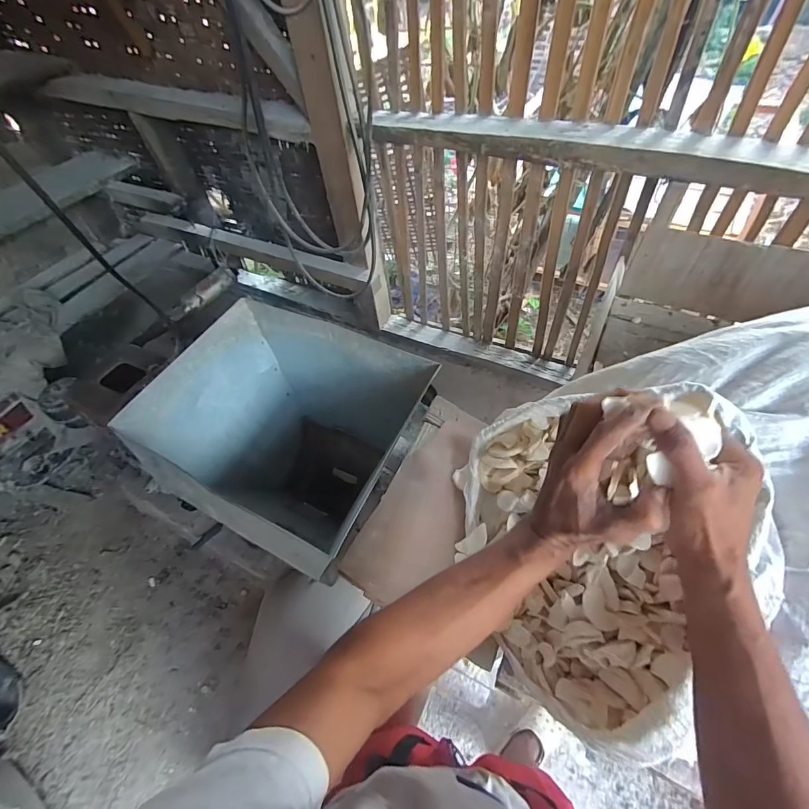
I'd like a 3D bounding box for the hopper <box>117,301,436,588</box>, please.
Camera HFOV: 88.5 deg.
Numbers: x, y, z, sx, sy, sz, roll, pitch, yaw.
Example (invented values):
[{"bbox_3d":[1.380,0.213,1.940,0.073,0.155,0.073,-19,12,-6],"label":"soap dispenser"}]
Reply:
[{"bbox_3d":[-0.135,0.056,0.522,0.258,0.243,0.231,22,59,20],"label":"hopper"}]

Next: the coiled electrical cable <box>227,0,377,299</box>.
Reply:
[{"bbox_3d":[-0.222,-0.636,0.924,0.372,0.857,0.130,16,57,16],"label":"coiled electrical cable"}]

